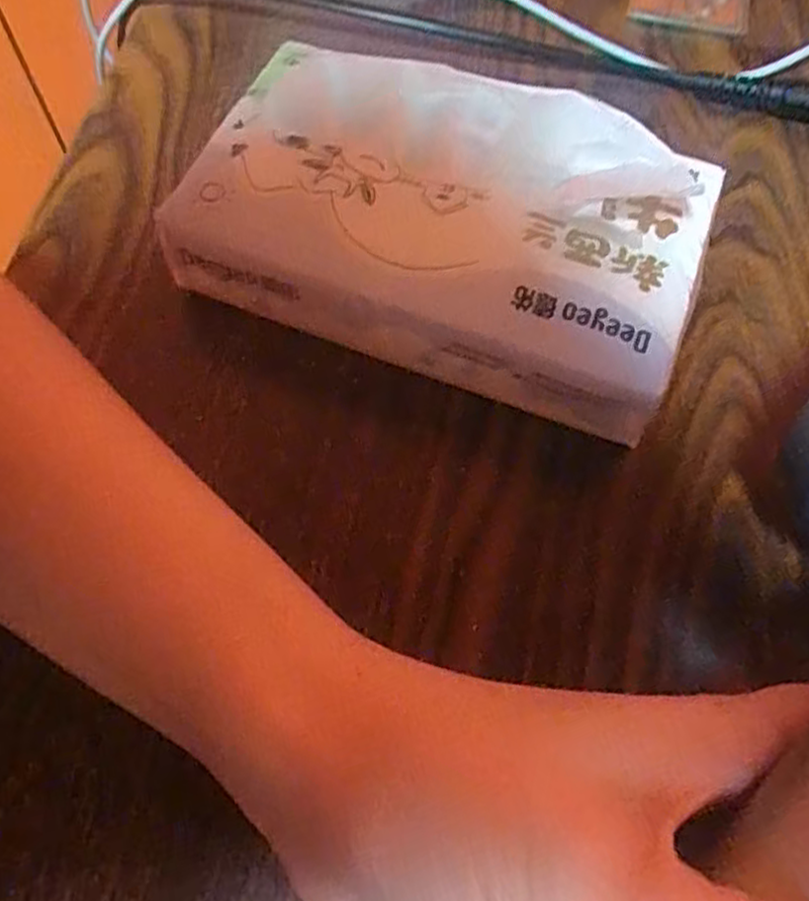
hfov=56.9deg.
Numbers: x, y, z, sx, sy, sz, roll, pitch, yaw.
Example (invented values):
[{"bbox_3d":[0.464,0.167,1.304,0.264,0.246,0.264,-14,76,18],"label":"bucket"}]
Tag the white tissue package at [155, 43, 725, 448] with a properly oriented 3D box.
[{"bbox_3d":[0.013,-0.063,0.226,0.142,0.056,0.086,15,64,7],"label":"white tissue package"}]

